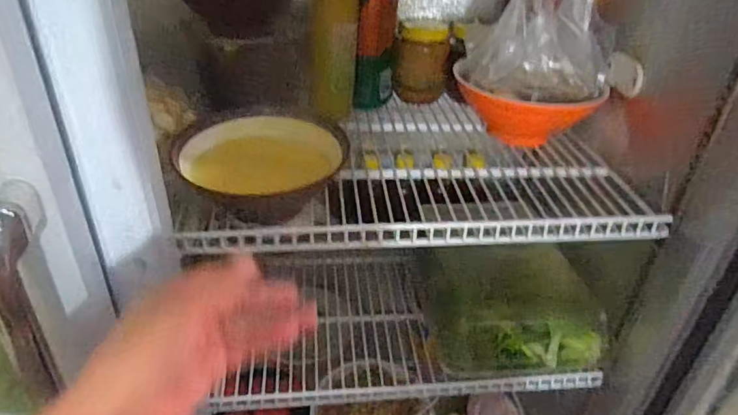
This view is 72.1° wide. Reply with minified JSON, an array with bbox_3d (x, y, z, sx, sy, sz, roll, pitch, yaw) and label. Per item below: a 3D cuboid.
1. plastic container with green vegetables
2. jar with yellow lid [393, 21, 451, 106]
[{"bbox_3d":[0.190,0.134,0.686,0.215,0.101,0.188,0,33,-5],"label":"plastic container with green vegetables"},{"bbox_3d":[0.082,-0.230,0.795,0.082,0.104,0.089,6,33,4],"label":"jar with yellow lid"}]

